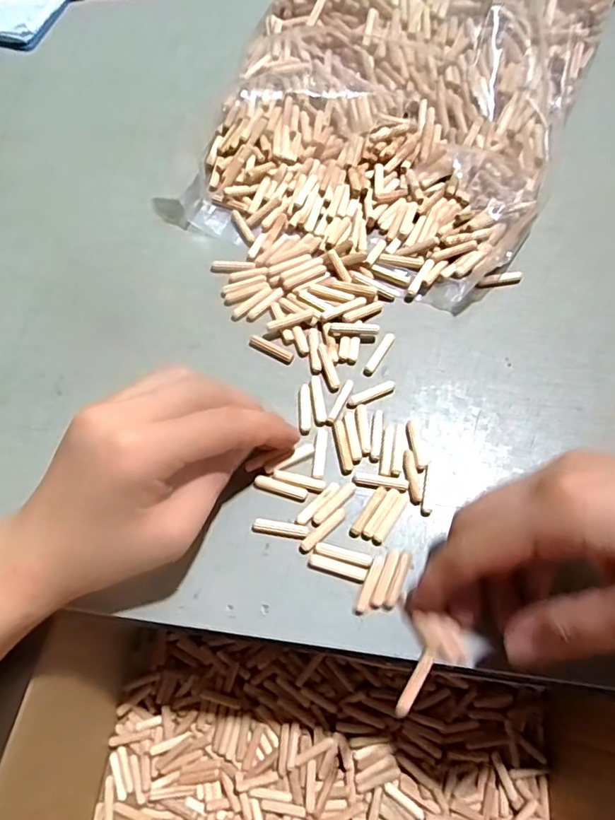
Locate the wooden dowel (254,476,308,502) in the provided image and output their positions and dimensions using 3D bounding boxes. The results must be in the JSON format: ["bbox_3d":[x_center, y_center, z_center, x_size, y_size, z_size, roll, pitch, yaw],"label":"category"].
[{"bbox_3d":[-0.015,0.043,0.304,0.029,0.004,0.007,16,69,7],"label":"wooden dowel"}]

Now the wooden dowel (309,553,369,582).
[{"bbox_3d":[0.016,0.081,0.285,0.030,0.004,0.006,16,69,7],"label":"wooden dowel"}]

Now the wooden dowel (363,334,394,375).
[{"bbox_3d":[0.044,-0.035,0.338,0.007,0.004,0.031,30,71,12],"label":"wooden dowel"}]

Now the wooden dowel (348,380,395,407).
[{"bbox_3d":[0.038,-0.010,0.327,0.030,0.004,0.007,-25,70,-9],"label":"wooden dowel"}]

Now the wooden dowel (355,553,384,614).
[{"bbox_3d":[0.032,0.089,0.283,0.006,0.006,0.031,20,70,9],"label":"wooden dowel"}]

